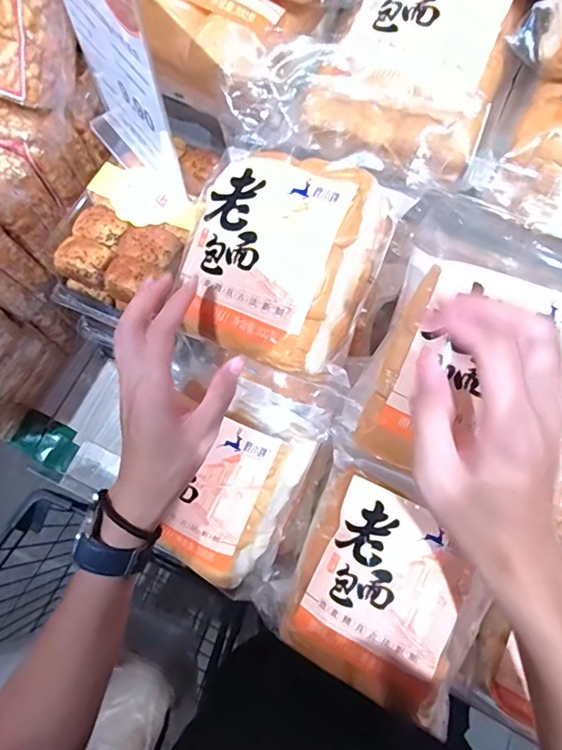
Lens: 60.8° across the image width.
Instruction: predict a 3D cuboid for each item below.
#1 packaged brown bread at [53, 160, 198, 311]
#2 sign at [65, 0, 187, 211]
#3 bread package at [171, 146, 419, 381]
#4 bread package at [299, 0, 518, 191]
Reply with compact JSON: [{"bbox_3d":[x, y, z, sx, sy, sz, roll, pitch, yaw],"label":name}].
[{"bbox_3d":[-0.150,-0.134,0.488,0.116,0.051,0.143,17,73,6],"label":"packaged brown bread"},{"bbox_3d":[-0.143,-0.253,0.418,0.043,0.188,0.144,-35,75,-11],"label":"sign"},{"bbox_3d":[-0.003,-0.096,0.402,0.150,0.076,0.167,24,100,15],"label":"bread package"},{"bbox_3d":[0.116,-0.259,0.402,0.143,0.056,0.170,29,97,1],"label":"bread package"}]

